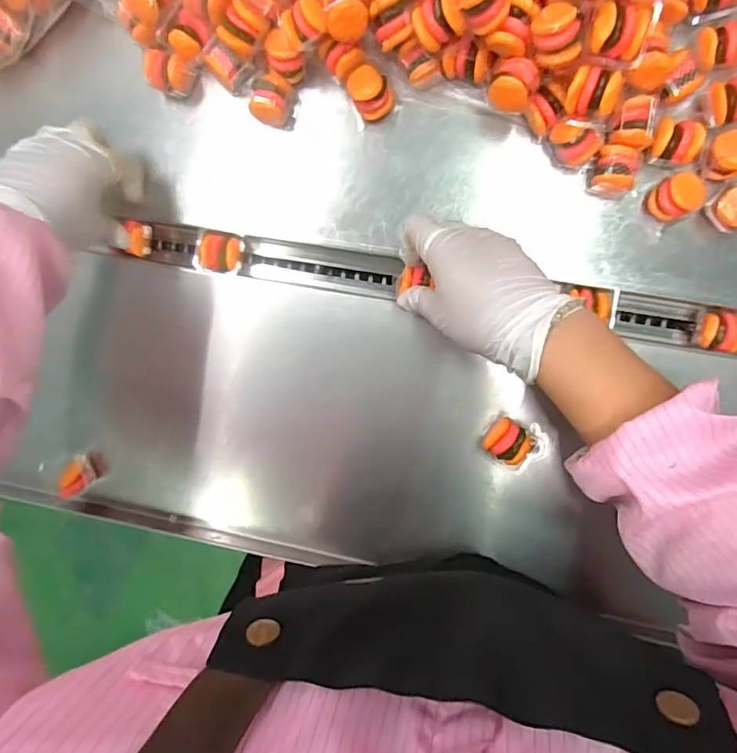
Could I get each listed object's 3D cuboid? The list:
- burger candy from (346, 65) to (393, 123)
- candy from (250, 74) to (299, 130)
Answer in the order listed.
[{"bbox_3d":[0.002,-0.217,0.409,0.029,0.027,0.030,1,94,8],"label":"burger candy"},{"bbox_3d":[-0.075,-0.218,0.428,0.030,0.034,0.032,10,96,7],"label":"candy"}]

